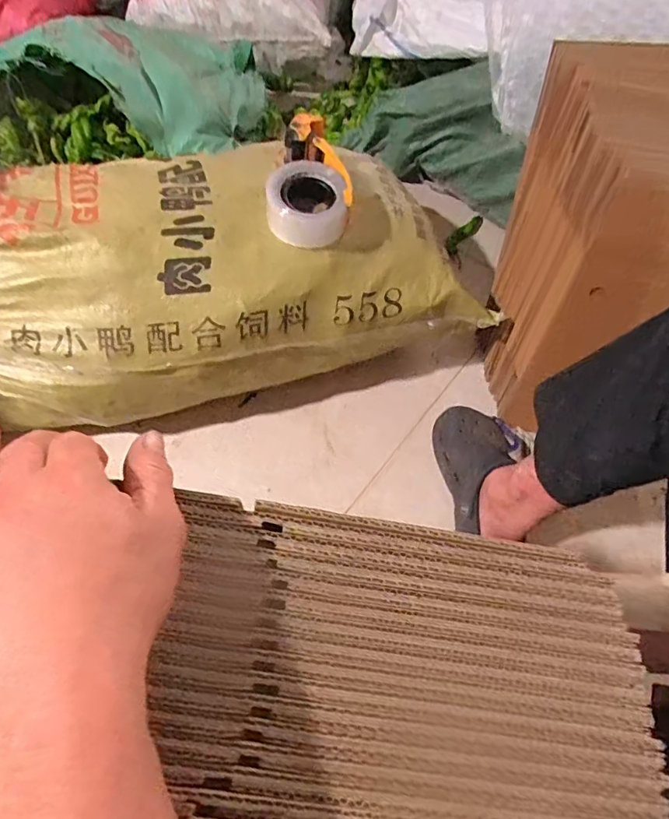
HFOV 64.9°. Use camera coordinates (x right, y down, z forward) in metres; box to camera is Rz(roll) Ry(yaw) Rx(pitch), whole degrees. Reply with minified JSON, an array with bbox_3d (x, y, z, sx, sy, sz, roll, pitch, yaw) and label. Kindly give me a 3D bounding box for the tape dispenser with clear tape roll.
[{"bbox_3d":[-0.027,-0.314,0.726,0.111,0.080,0.163,10,60,2],"label":"tape dispenser with clear tape roll"}]

